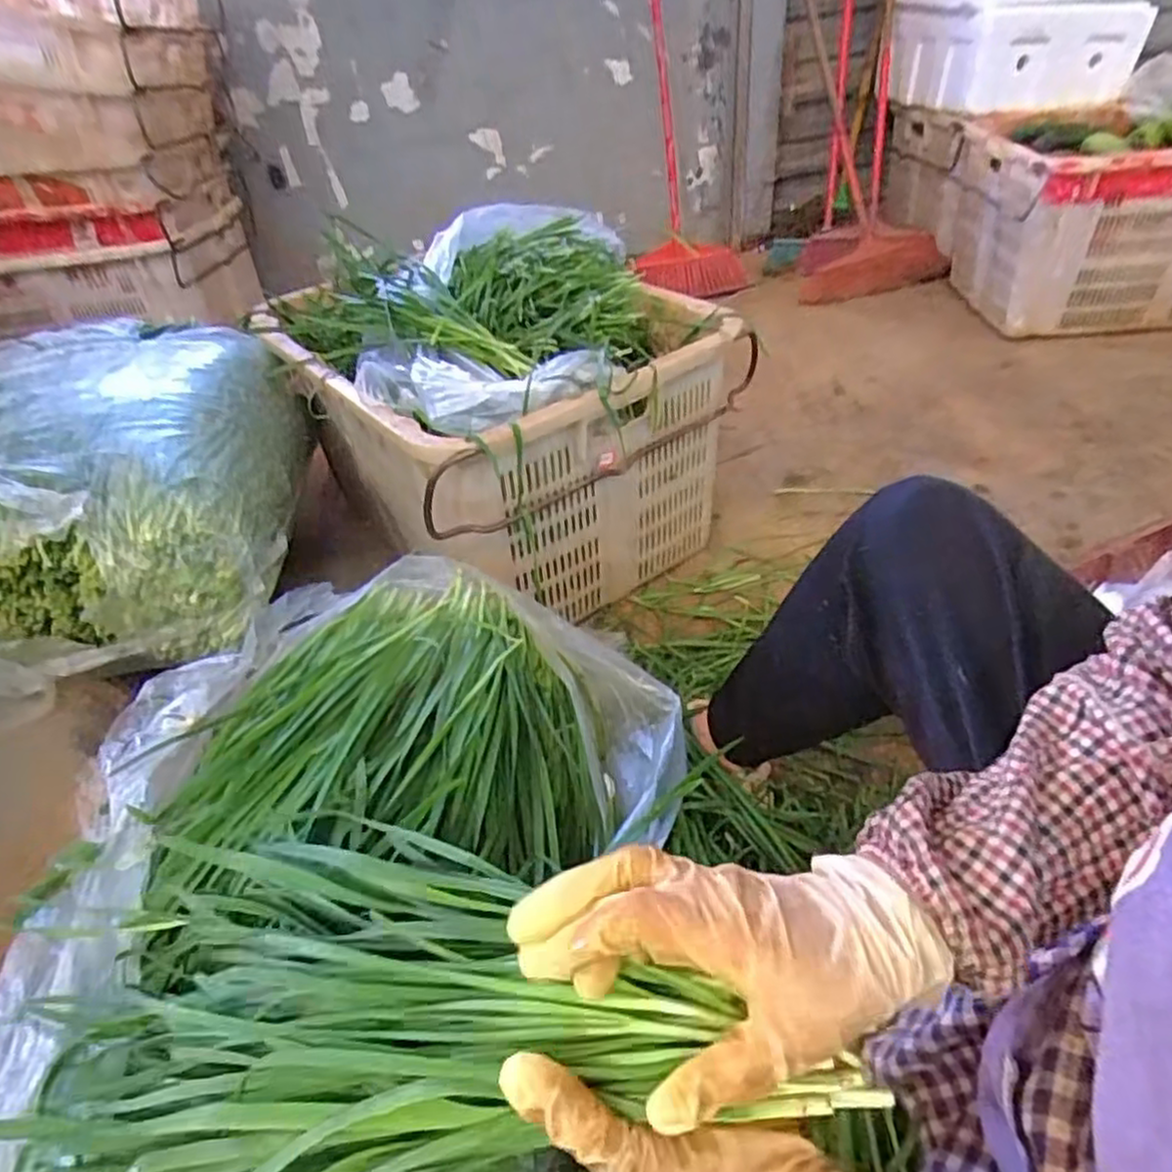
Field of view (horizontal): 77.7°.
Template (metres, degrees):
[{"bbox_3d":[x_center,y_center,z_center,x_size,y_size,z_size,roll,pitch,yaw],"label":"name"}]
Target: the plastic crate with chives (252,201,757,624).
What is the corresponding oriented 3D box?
[{"bbox_3d":[-0.125,-0.267,1.087,0.487,0.435,0.581,-31,45,-25],"label":"plastic crate with chives"}]

